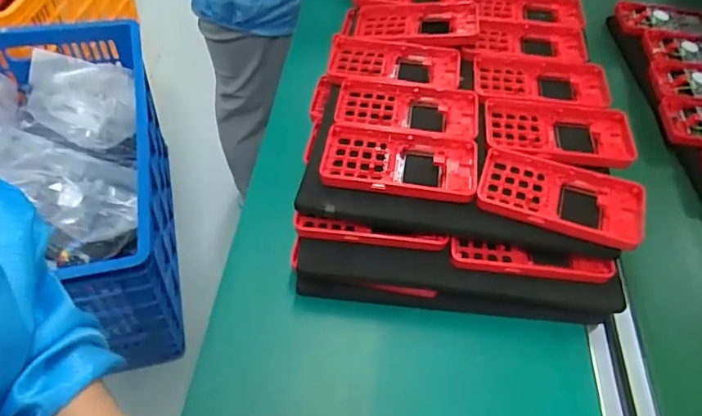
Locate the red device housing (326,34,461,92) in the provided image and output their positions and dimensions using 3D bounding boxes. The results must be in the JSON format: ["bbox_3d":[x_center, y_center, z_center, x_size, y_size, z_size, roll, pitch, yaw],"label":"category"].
[{"bbox_3d":[0.041,-0.140,0.505,0.127,0.011,0.070,10,52,4],"label":"red device housing"}]

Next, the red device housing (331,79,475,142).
[{"bbox_3d":[0.050,-0.085,0.465,0.125,0.014,0.064,9,52,3],"label":"red device housing"}]

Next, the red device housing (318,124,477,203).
[{"bbox_3d":[0.039,-0.037,0.428,0.124,0.014,0.064,10,52,3],"label":"red device housing"}]

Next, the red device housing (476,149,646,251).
[{"bbox_3d":[0.164,-0.010,0.411,0.123,0.014,0.069,17,52,9],"label":"red device housing"}]

